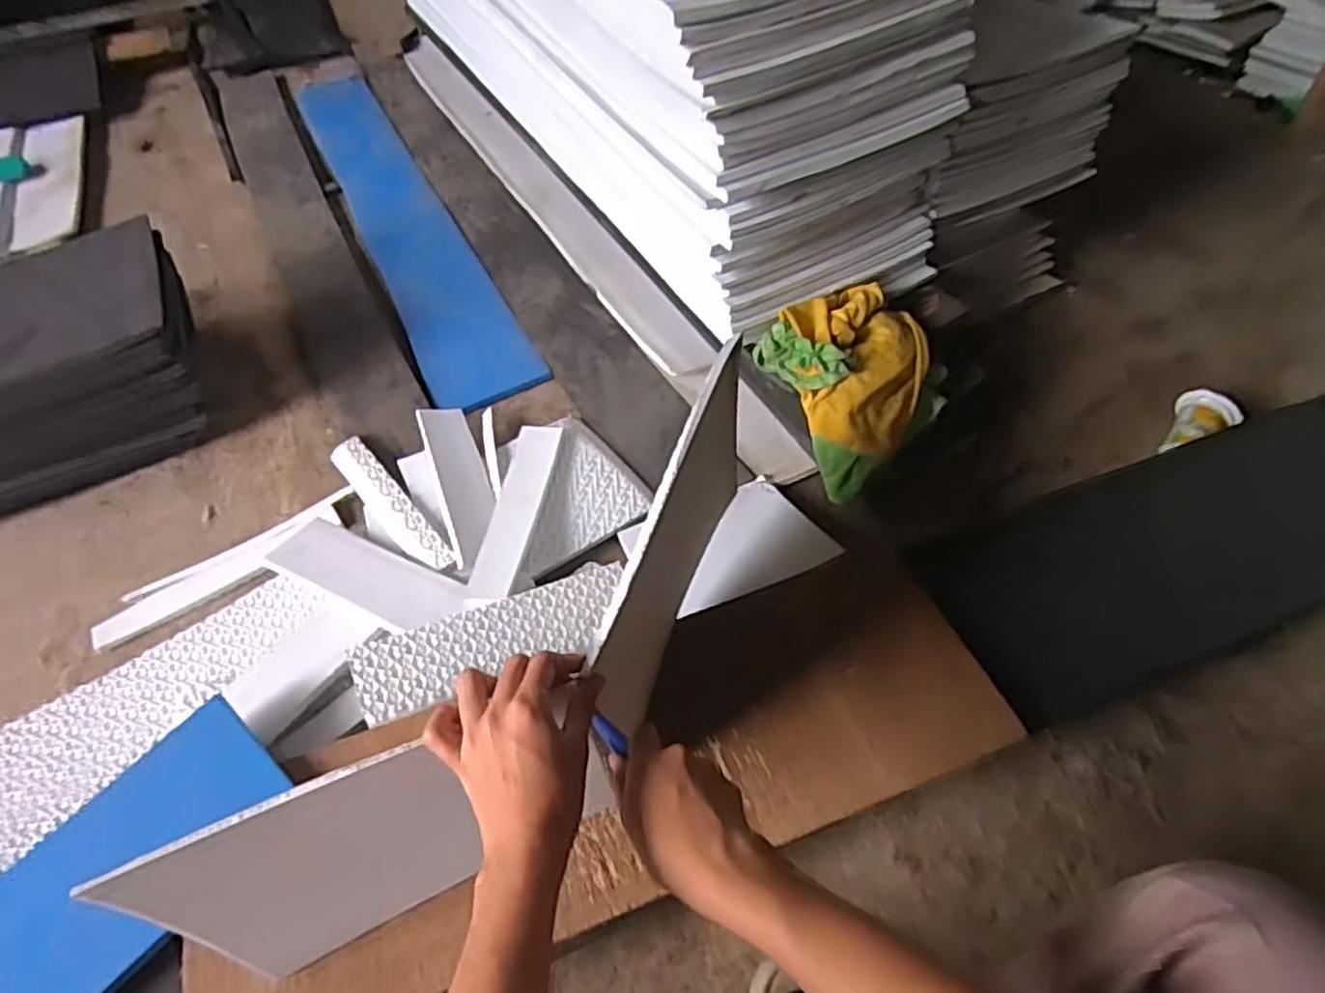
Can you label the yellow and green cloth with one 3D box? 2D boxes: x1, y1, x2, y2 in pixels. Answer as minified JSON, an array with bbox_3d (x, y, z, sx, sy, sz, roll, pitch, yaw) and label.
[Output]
[{"bbox_3d":[0.238,-0.135,0.903,0.181,0.086,0.228,-26,89,-8],"label":"yellow and green cloth"}]

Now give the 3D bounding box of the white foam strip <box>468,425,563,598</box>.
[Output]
[{"bbox_3d":[-0.169,0.007,0.907,0.052,0.006,0.271,4,47,5],"label":"white foam strip"}]

